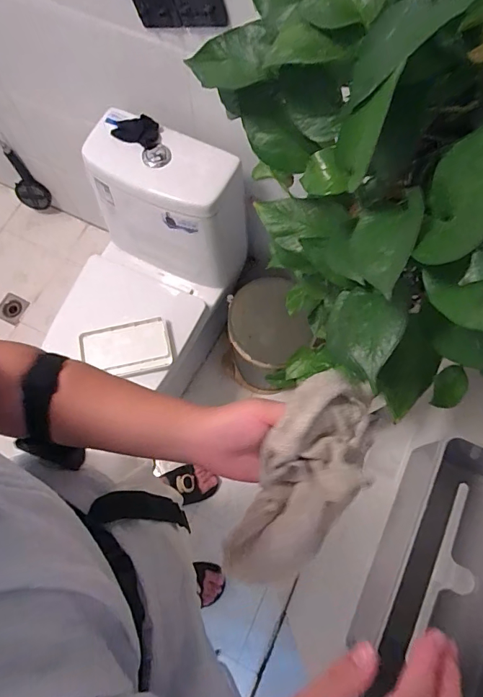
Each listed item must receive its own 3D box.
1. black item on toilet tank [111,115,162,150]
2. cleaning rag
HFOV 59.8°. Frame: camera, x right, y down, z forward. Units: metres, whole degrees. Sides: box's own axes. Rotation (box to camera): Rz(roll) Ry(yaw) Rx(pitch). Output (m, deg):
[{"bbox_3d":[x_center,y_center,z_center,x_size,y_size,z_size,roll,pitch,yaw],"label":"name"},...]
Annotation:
[{"bbox_3d":[-0.231,-0.470,0.909,0.108,0.046,0.068,1,72,0],"label":"black item on toilet tank"},{"bbox_3d":[0.049,0.139,0.385,0.086,0.073,0.234,25,108,7],"label":"cleaning rag"}]

